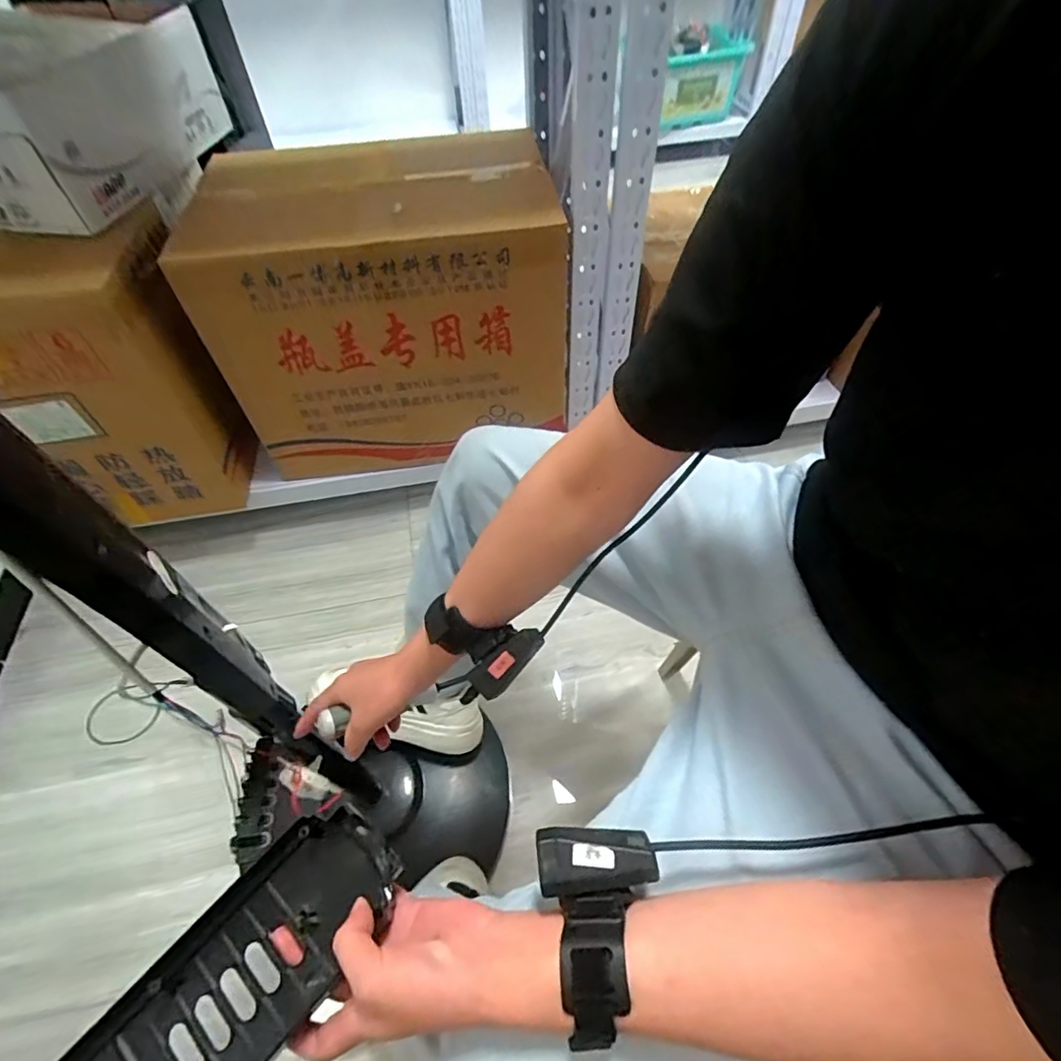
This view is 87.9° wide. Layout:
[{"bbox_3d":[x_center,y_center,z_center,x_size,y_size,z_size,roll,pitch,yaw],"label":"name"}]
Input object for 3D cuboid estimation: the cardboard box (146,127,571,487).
[{"bbox_3d":[-0.257,-0.393,1.018,0.578,0.451,0.368,-10,53,-6],"label":"cardboard box"}]

